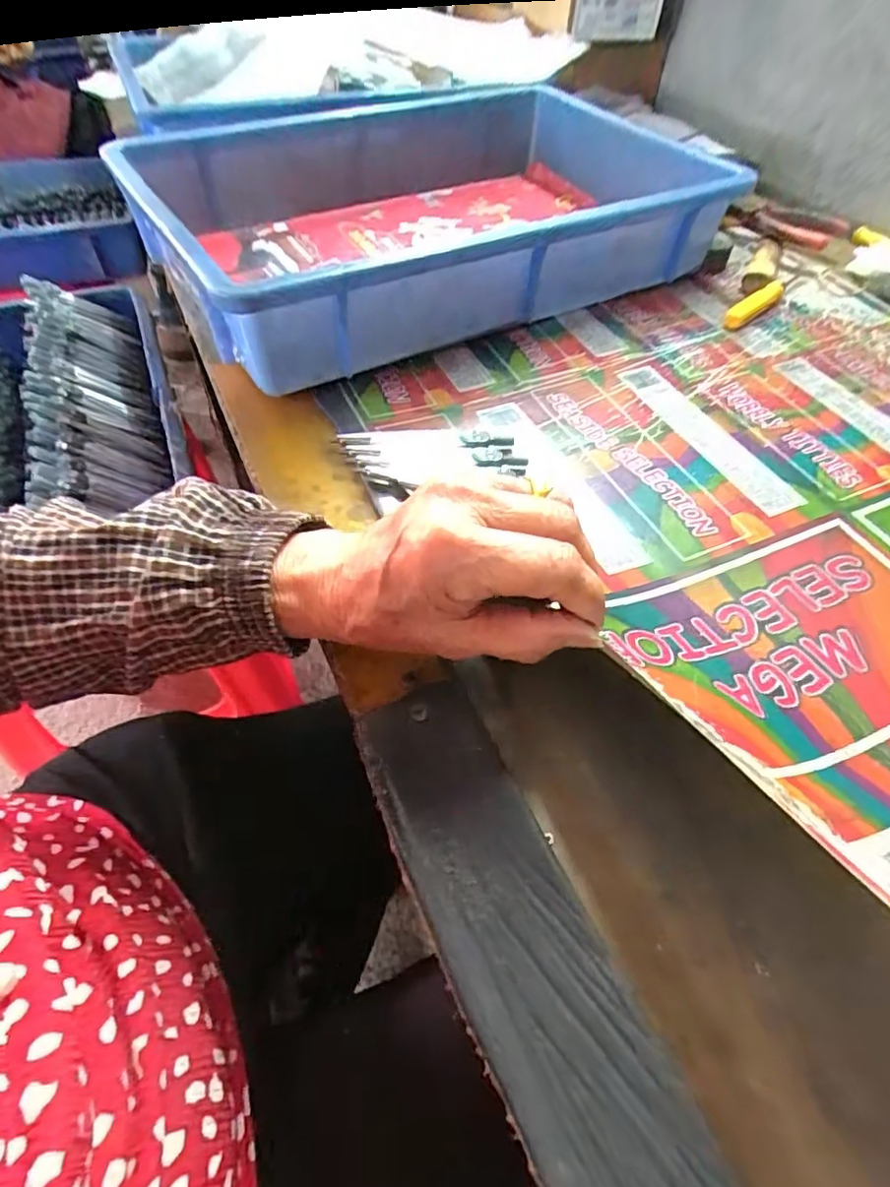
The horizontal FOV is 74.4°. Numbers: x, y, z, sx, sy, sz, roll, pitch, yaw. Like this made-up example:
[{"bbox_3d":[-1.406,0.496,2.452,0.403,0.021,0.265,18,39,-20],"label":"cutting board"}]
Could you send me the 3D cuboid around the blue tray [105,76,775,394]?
[{"bbox_3d":[0.009,-0.333,0.500,0.479,0.086,0.331,-25,57,-19],"label":"blue tray"}]

